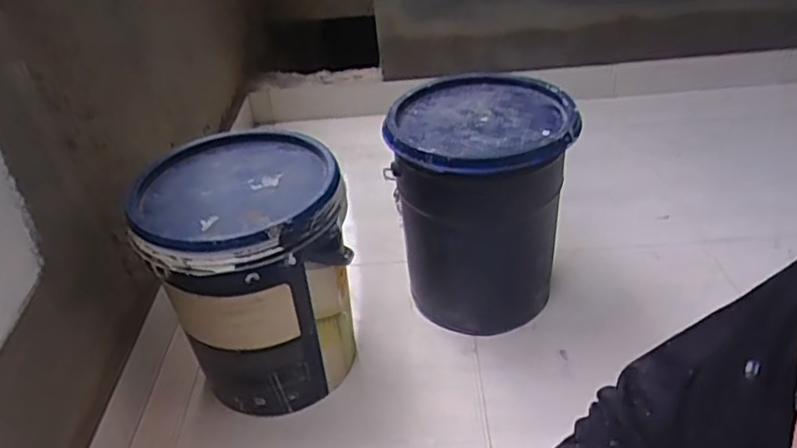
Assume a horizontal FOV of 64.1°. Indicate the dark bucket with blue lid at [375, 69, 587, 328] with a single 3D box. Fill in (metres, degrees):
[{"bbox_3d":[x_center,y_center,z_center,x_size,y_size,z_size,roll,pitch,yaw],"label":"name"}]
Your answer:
[{"bbox_3d":[0.137,-0.030,1.116,0.277,0.389,0.283,-3,37,2],"label":"dark bucket with blue lid"}]

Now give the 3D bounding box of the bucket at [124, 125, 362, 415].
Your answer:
[{"bbox_3d":[-0.223,0.080,1.038,0.279,0.377,0.306,-3,37,2],"label":"bucket"}]

